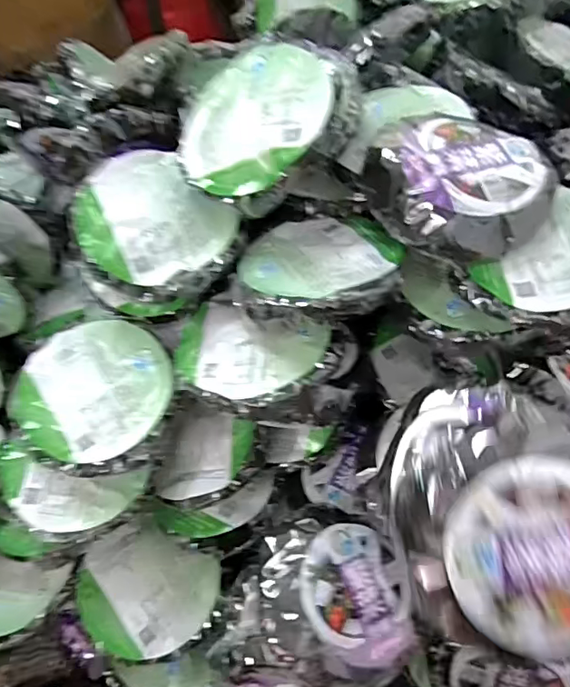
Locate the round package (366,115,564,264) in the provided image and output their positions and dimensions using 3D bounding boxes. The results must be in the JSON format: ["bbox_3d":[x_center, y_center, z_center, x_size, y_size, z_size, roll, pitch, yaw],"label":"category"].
[{"bbox_3d":[0.155,-0.147,0.486,0.126,0.055,0.159,-36,59,-25],"label":"round package"}]

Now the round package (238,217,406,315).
[{"bbox_3d":[0.034,-0.083,0.518,0.147,0.043,0.152,0,51,0],"label":"round package"}]

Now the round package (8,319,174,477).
[{"bbox_3d":[-0.193,0.050,0.559,0.162,0.039,0.154,0,51,0],"label":"round package"}]

